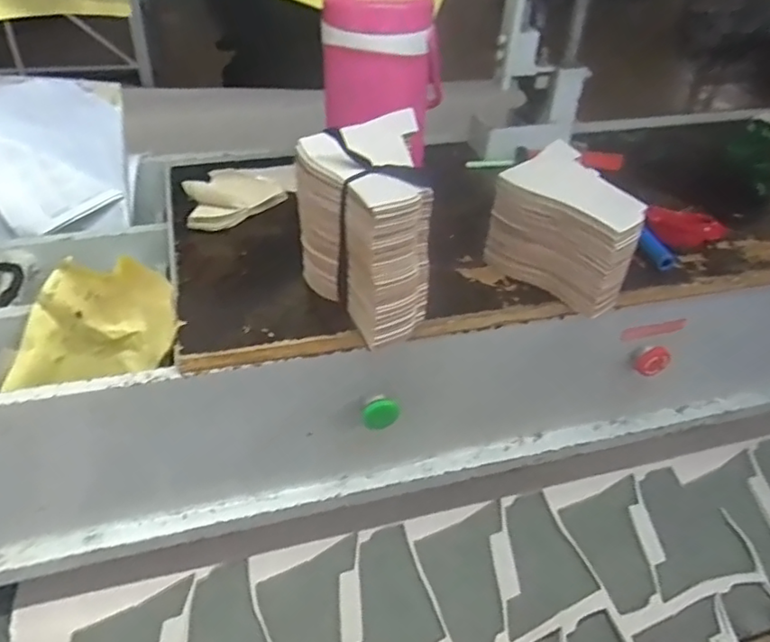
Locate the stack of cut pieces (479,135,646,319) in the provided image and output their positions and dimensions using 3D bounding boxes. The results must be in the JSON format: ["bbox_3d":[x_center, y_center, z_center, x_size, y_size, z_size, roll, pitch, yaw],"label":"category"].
[{"bbox_3d":[0.189,-0.095,0.631,0.147,0.098,0.115,34,48,30],"label":"stack of cut pieces"}]

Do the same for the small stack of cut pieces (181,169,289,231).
[{"bbox_3d":[-0.180,-0.145,0.733,0.113,0.032,0.065,-27,49,-31],"label":"small stack of cut pieces"}]

